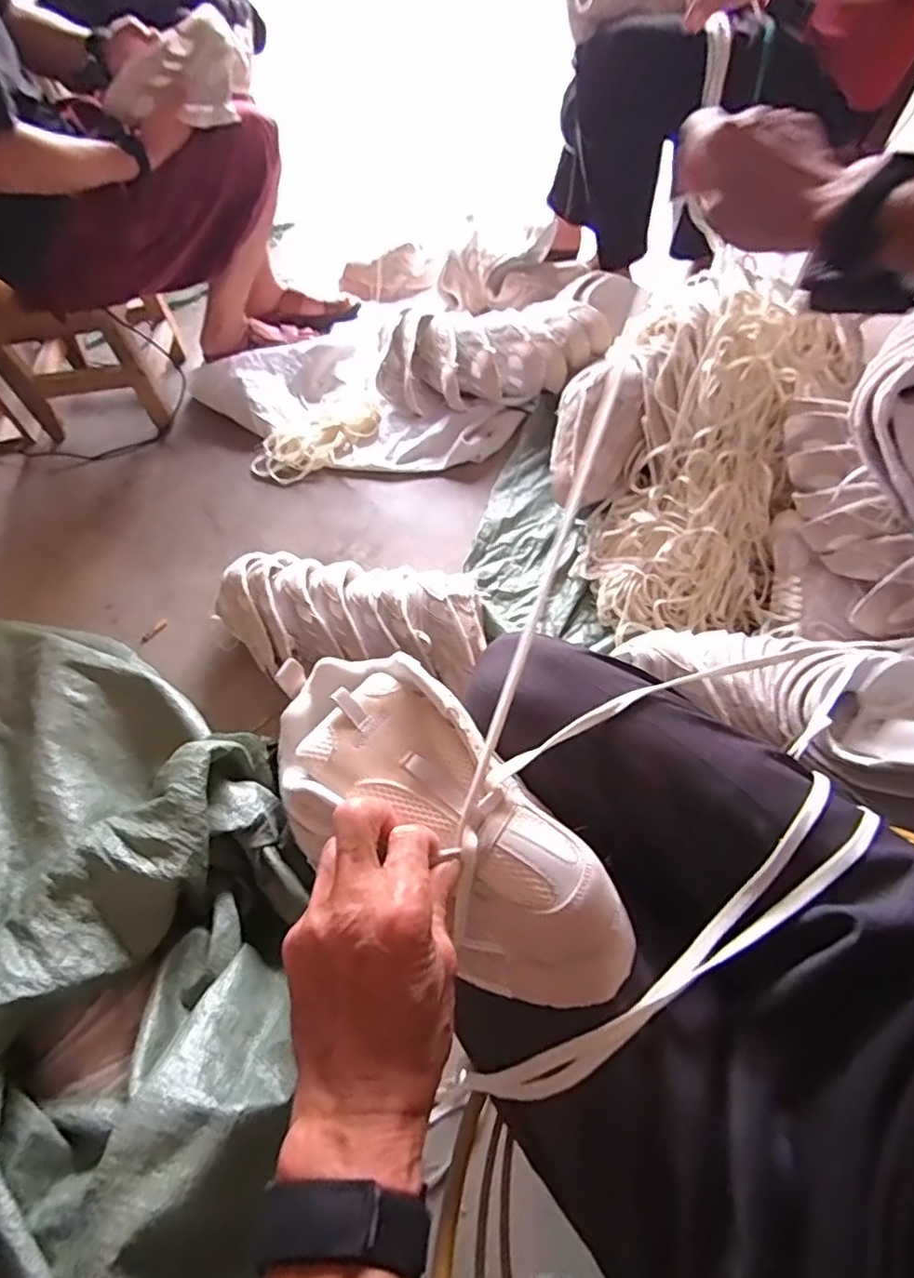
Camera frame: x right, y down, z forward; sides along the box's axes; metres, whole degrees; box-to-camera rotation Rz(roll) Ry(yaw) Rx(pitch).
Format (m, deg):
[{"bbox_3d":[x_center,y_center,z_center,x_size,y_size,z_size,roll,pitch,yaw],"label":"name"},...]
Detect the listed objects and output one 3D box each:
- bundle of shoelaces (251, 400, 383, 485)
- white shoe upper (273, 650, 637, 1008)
[{"bbox_3d":[-0.278,-0.407,1.265,0.271,0.034,0.130,-29,60,-13],"label":"bundle of shoelaces"},{"bbox_3d":[-0.010,0.109,0.376,0.258,0.049,0.116,42,69,10],"label":"white shoe upper"}]

